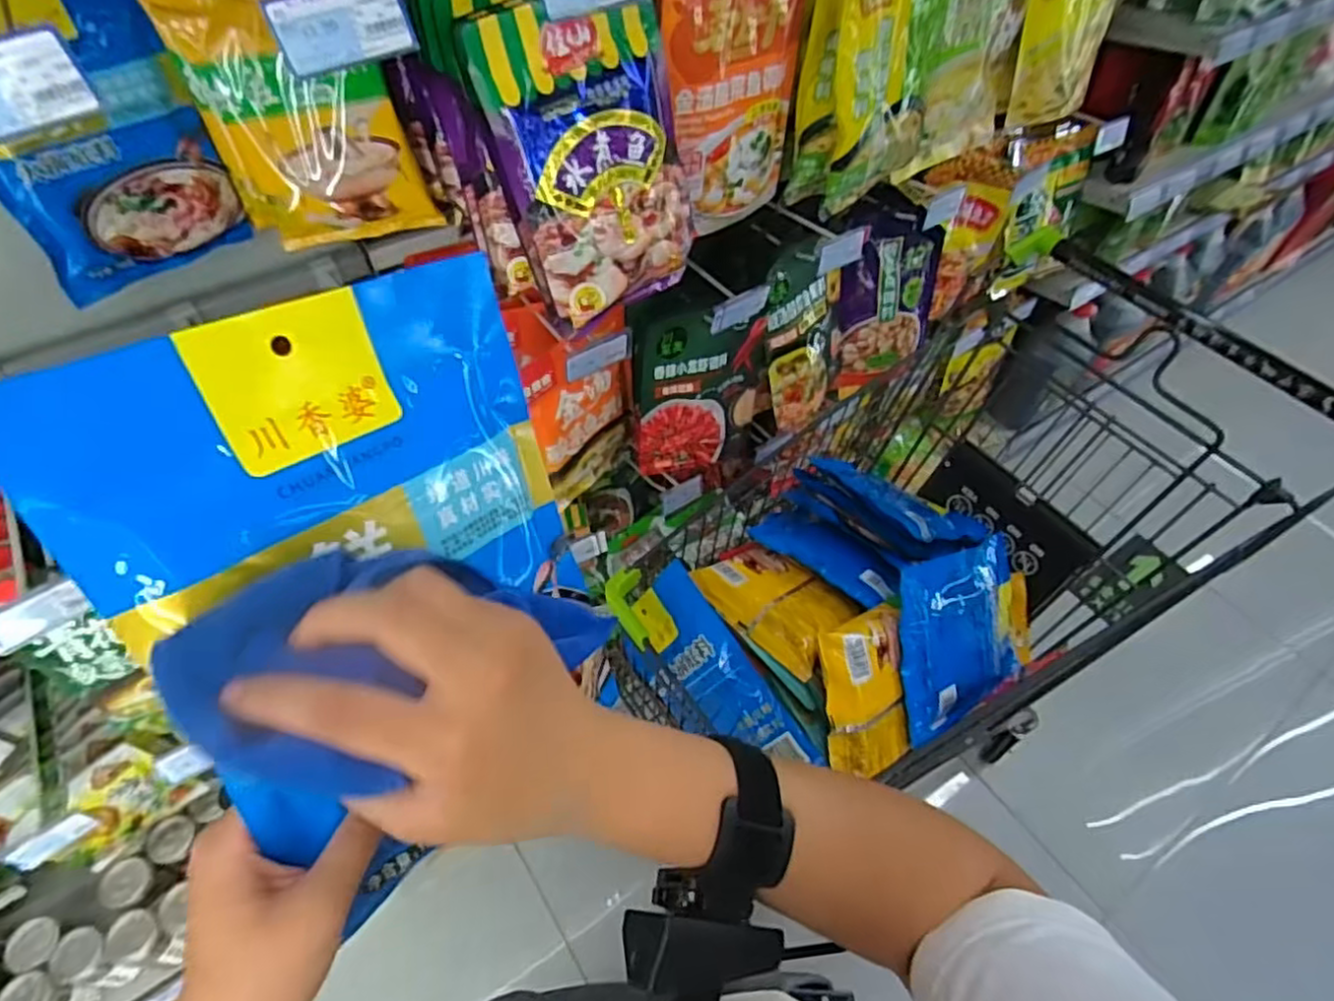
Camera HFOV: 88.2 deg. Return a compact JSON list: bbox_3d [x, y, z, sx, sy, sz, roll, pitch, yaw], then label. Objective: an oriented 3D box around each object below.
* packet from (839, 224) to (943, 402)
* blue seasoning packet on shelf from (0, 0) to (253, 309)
[{"bbox_3d":[0.347,-0.297,1.101,0.175,0.241,0.027,-22,38,-9],"label":"packet"},{"bbox_3d":[-0.530,-0.334,0.639,0.022,0.263,0.183,39,61,24],"label":"blue seasoning packet on shelf"}]

